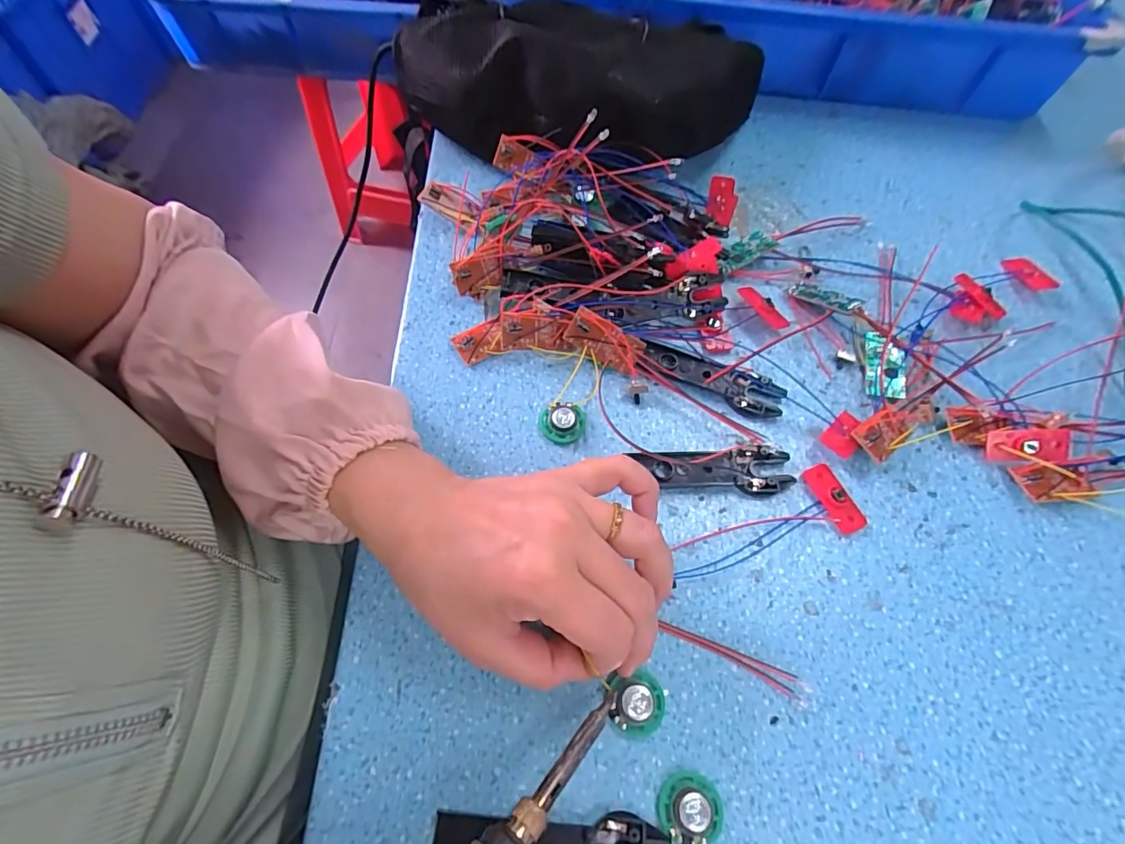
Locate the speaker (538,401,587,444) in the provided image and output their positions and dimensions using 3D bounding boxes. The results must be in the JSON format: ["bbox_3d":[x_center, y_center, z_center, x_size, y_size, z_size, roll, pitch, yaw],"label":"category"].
[{"bbox_3d":[0.000,-0.001,0.295,0.026,0.009,0.024,1,62,-1],"label":"speaker"}]

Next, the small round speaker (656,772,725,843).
[{"bbox_3d":[0.054,0.159,0.210,0.026,0.011,0.025,1,62,-1],"label":"small round speaker"}]

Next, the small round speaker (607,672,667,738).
[{"bbox_3d":[0.034,0.126,0.228,0.025,0.011,0.024,2,62,-1],"label":"small round speaker"}]

